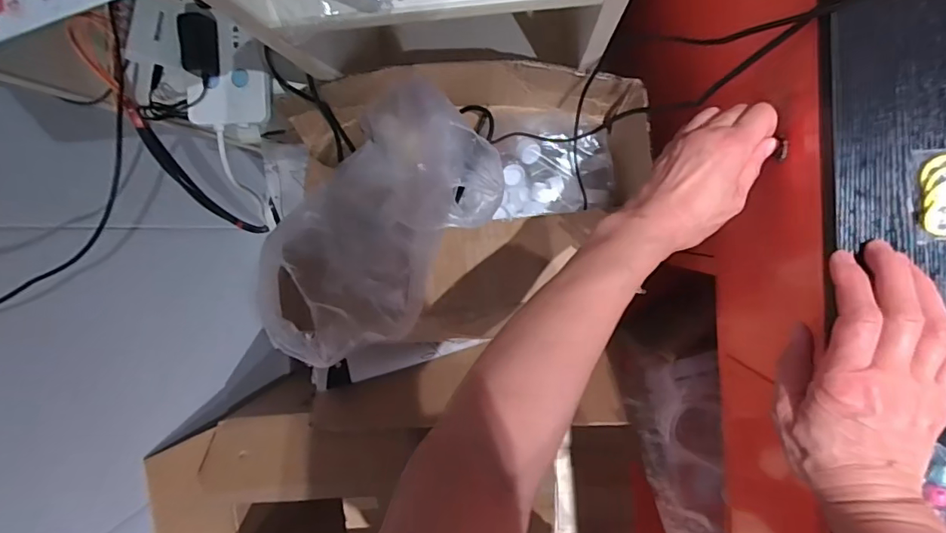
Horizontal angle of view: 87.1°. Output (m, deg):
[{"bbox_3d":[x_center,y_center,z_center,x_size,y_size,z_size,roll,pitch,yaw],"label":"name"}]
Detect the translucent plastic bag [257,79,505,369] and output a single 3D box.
[{"bbox_3d":[-0.100,-0.053,0.512,0.178,0.148,0.261,40,98,2],"label":"translucent plastic bag"}]

